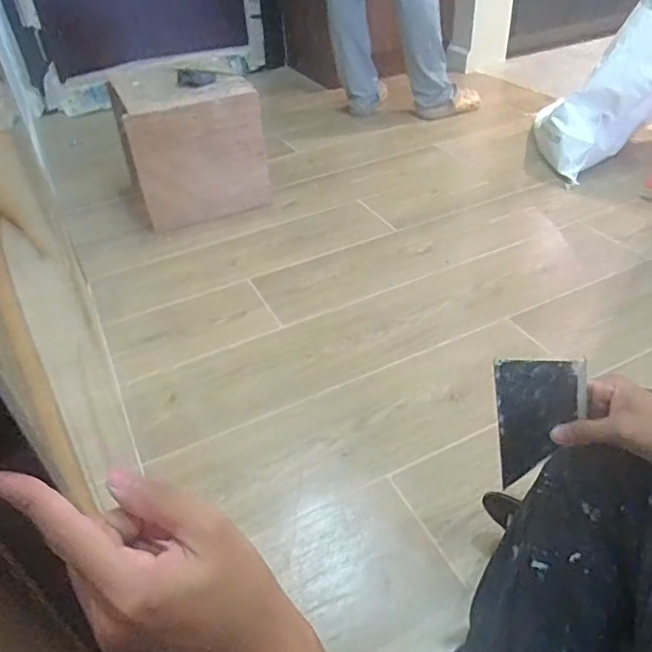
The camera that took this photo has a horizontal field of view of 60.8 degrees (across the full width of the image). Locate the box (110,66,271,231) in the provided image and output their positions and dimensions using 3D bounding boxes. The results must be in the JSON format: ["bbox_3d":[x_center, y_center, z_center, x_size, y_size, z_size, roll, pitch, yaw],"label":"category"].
[{"bbox_3d":[-0.363,-0.507,1.525,0.349,0.340,0.279,-16,40,-13],"label":"box"}]

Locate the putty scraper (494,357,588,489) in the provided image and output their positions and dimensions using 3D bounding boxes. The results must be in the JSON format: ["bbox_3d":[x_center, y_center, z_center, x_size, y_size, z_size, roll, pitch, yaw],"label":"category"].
[{"bbox_3d":[0.212,0.085,0.541,0.098,0.142,0.009,-16,26,-10],"label":"putty scraper"}]

